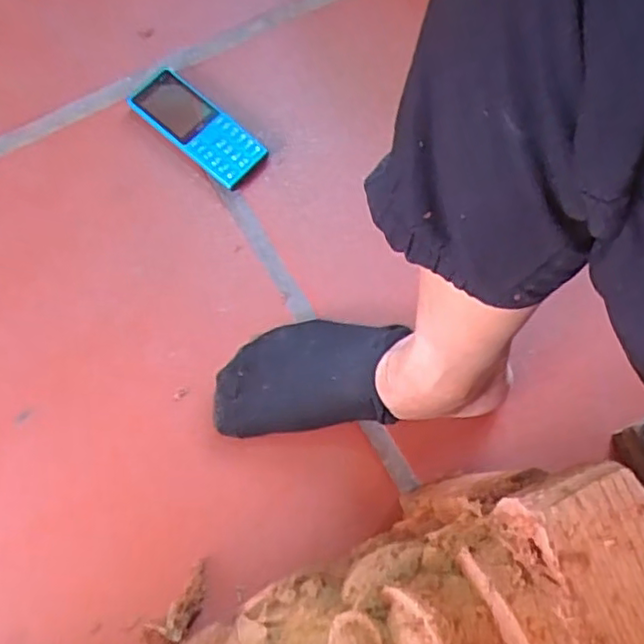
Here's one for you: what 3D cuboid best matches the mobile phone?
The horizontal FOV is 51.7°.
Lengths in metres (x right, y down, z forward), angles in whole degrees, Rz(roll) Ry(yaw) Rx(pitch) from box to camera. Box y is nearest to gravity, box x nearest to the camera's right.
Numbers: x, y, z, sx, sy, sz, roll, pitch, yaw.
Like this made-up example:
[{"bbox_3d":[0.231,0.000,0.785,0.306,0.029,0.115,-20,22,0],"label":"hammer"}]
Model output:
[{"bbox_3d":[-0.111,-0.173,0.591,0.127,0.018,0.051,42,75,9],"label":"mobile phone"}]

